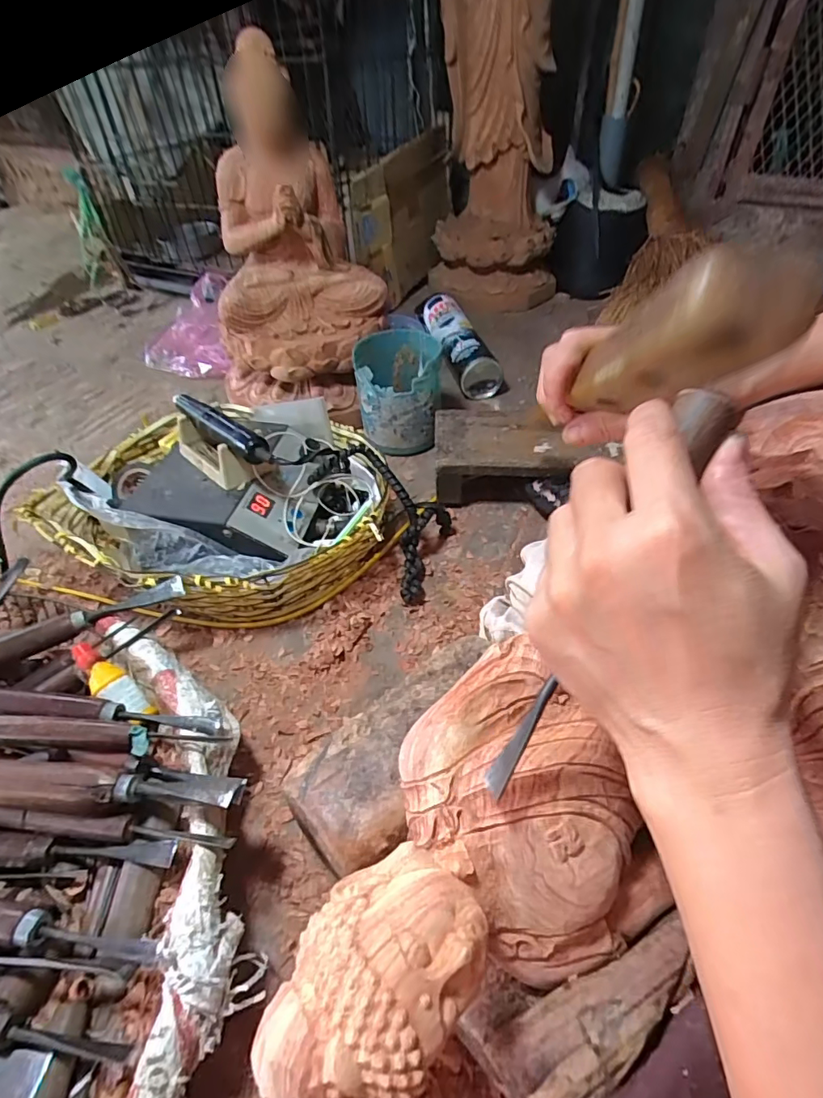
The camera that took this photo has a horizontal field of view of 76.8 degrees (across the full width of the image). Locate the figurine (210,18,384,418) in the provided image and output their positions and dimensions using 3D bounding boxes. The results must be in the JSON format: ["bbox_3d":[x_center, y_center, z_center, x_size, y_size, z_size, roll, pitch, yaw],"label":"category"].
[{"bbox_3d":[-0.159,-0.381,0.676,0.219,0.346,0.246,-13,46,-10],"label":"figurine"}]

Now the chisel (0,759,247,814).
[{"bbox_3d":[-0.187,0.142,0.308,0.172,0.025,0.024,0,45,2],"label":"chisel"}]

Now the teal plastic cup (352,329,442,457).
[{"bbox_3d":[-0.018,-0.204,0.676,0.103,0.128,0.102,-1,45,1],"label":"teal plastic cup"}]

